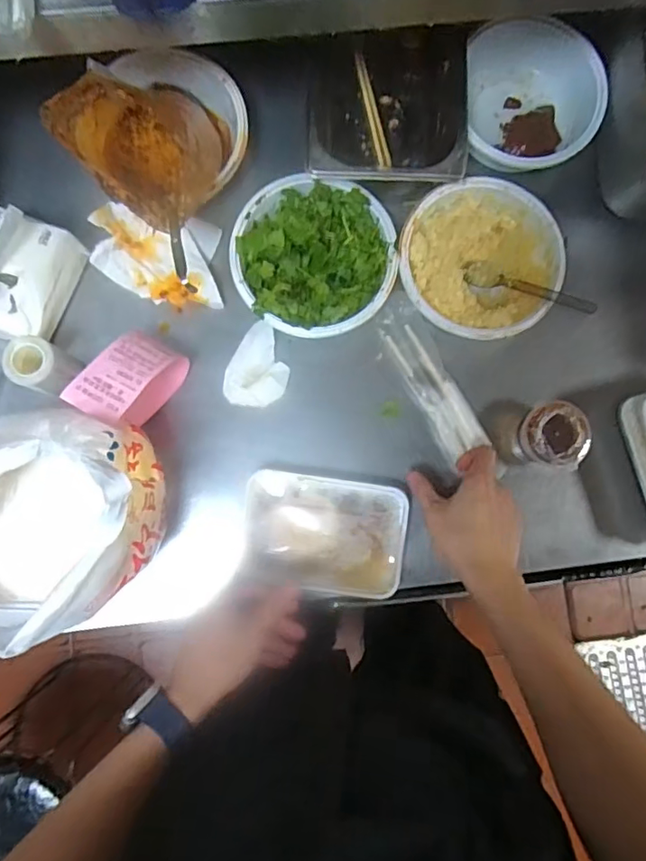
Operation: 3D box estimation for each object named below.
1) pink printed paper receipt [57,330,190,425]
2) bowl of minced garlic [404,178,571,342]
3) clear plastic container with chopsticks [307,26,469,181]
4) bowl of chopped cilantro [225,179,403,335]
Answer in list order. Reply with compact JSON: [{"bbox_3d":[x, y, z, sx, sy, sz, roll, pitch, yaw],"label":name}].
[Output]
[{"bbox_3d":[-0.190,-0.051,0.559,0.056,0.094,0.092,32,84,2],"label":"pink printed paper receipt"},{"bbox_3d":[0.167,-0.182,0.610,0.168,0.047,0.163,0,84,-2],"label":"bowl of minced garlic"},{"bbox_3d":[0.067,-0.356,0.619,0.157,0.090,0.215,4,84,-1],"label":"clear plastic container with chopsticks"},{"bbox_3d":[-0.010,-0.179,0.600,0.166,0.051,0.163,0,84,-2],"label":"bowl of chopped cilantro"}]

